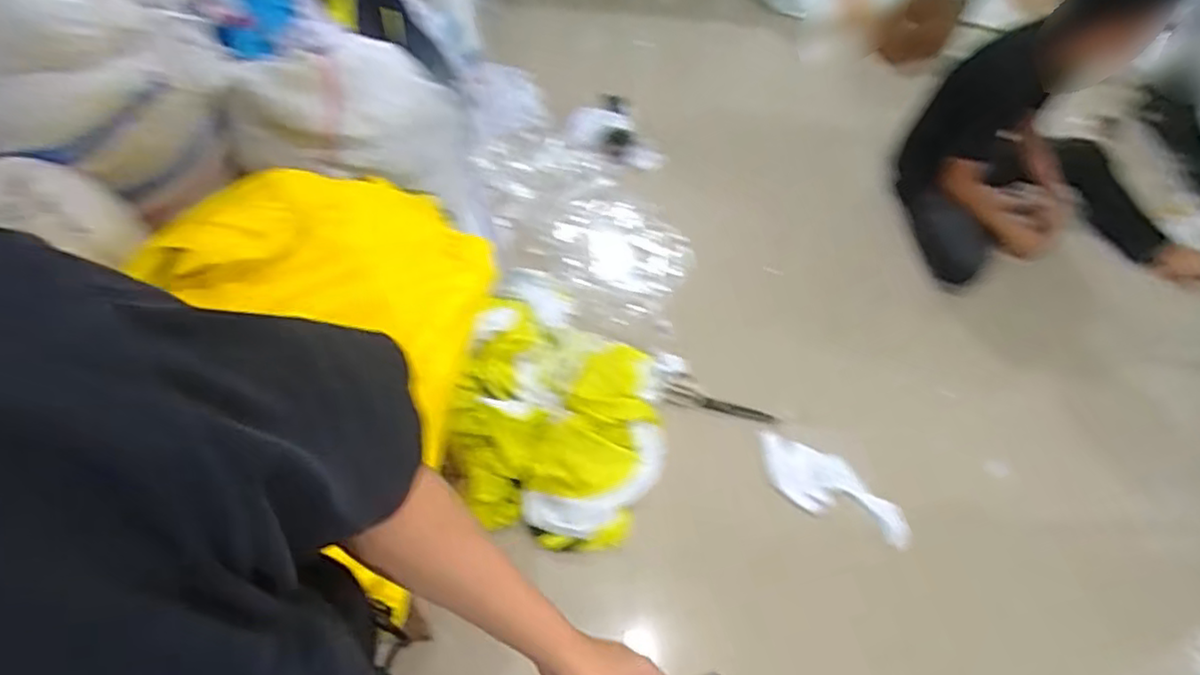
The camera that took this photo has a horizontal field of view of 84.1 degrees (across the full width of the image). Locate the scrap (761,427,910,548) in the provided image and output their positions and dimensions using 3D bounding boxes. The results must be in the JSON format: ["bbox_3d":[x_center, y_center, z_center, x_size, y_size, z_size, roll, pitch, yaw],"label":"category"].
[{"bbox_3d":[0.567,0.366,1.621,0.388,0.066,0.137,25,57,11],"label":"scrap"}]

